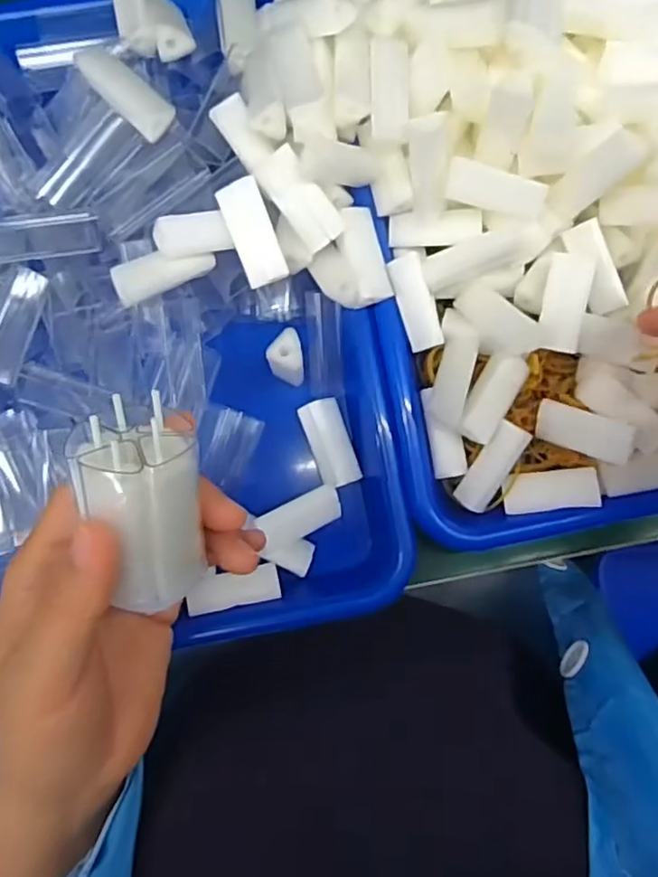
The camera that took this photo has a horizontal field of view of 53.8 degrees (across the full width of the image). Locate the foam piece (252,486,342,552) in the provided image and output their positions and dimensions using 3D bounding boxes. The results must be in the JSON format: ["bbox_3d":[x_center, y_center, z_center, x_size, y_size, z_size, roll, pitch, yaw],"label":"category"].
[{"bbox_3d":[-0.014,0.040,0.324,0.043,0.009,0.019,-26,87,-16],"label":"foam piece"}]

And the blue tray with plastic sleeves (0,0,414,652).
[{"bbox_3d":[-0.104,-0.061,0.313,0.258,0.056,0.325,-7,86,-2],"label":"blue tray with plastic sleeves"}]

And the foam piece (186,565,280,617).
[{"bbox_3d":[-0.047,0.074,0.320,0.045,0.004,0.019,-10,53,-14],"label":"foam piece"}]

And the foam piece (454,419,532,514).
[{"bbox_3d":[0.080,0.014,0.316,0.018,0.012,0.045,32,85,1],"label":"foam piece"}]

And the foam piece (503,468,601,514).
[{"bbox_3d":[0.109,0.026,0.320,0.044,0.006,0.019,-8,85,14],"label":"foam piece"}]

